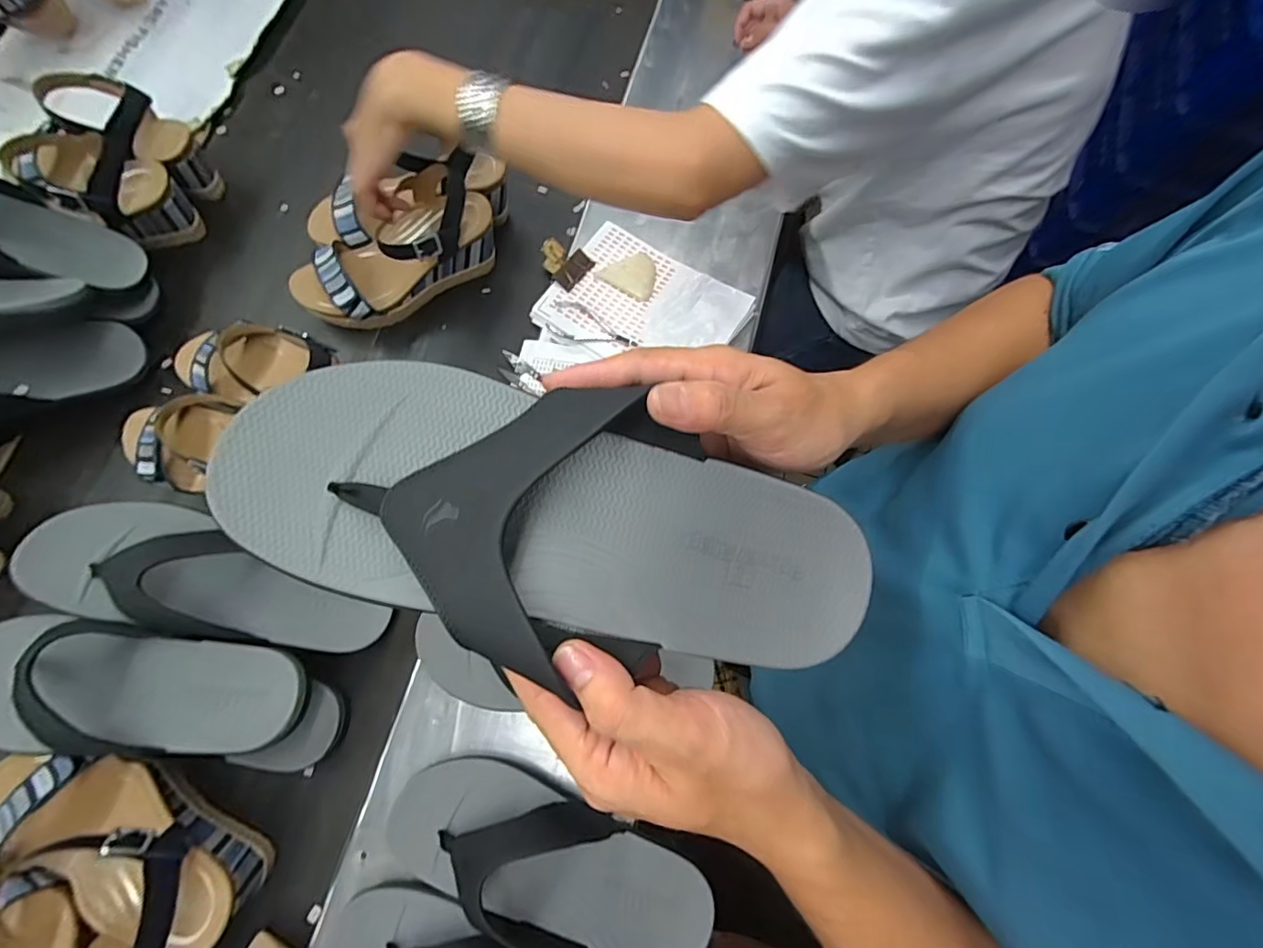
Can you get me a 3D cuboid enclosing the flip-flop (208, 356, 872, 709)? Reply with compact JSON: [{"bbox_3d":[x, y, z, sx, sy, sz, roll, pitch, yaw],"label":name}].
[{"bbox_3d":[-0.024,0.019,0.217,0.276,0.046,0.106,14,73,-4],"label":"flip-flop"}]

